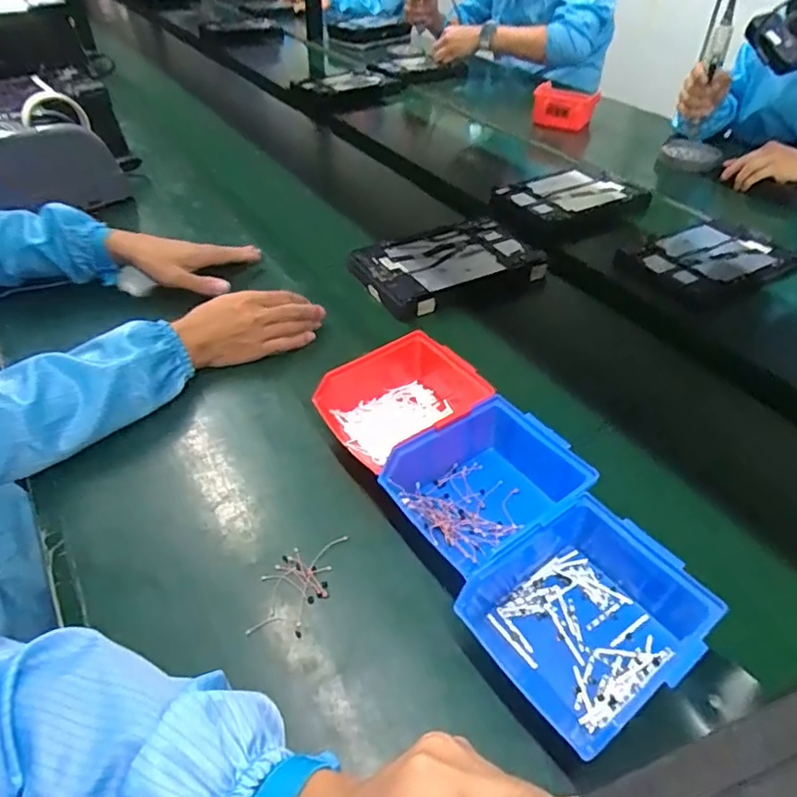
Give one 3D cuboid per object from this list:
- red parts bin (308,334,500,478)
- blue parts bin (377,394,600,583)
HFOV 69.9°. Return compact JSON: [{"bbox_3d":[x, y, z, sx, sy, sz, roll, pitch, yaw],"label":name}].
[{"bbox_3d":[0.015,0.005,0.557,0.163,0.067,0.121,-25,50,-24],"label":"red parts bin"},{"bbox_3d":[0.075,0.076,0.481,0.143,0.066,0.124,-26,50,-24],"label":"blue parts bin"}]

